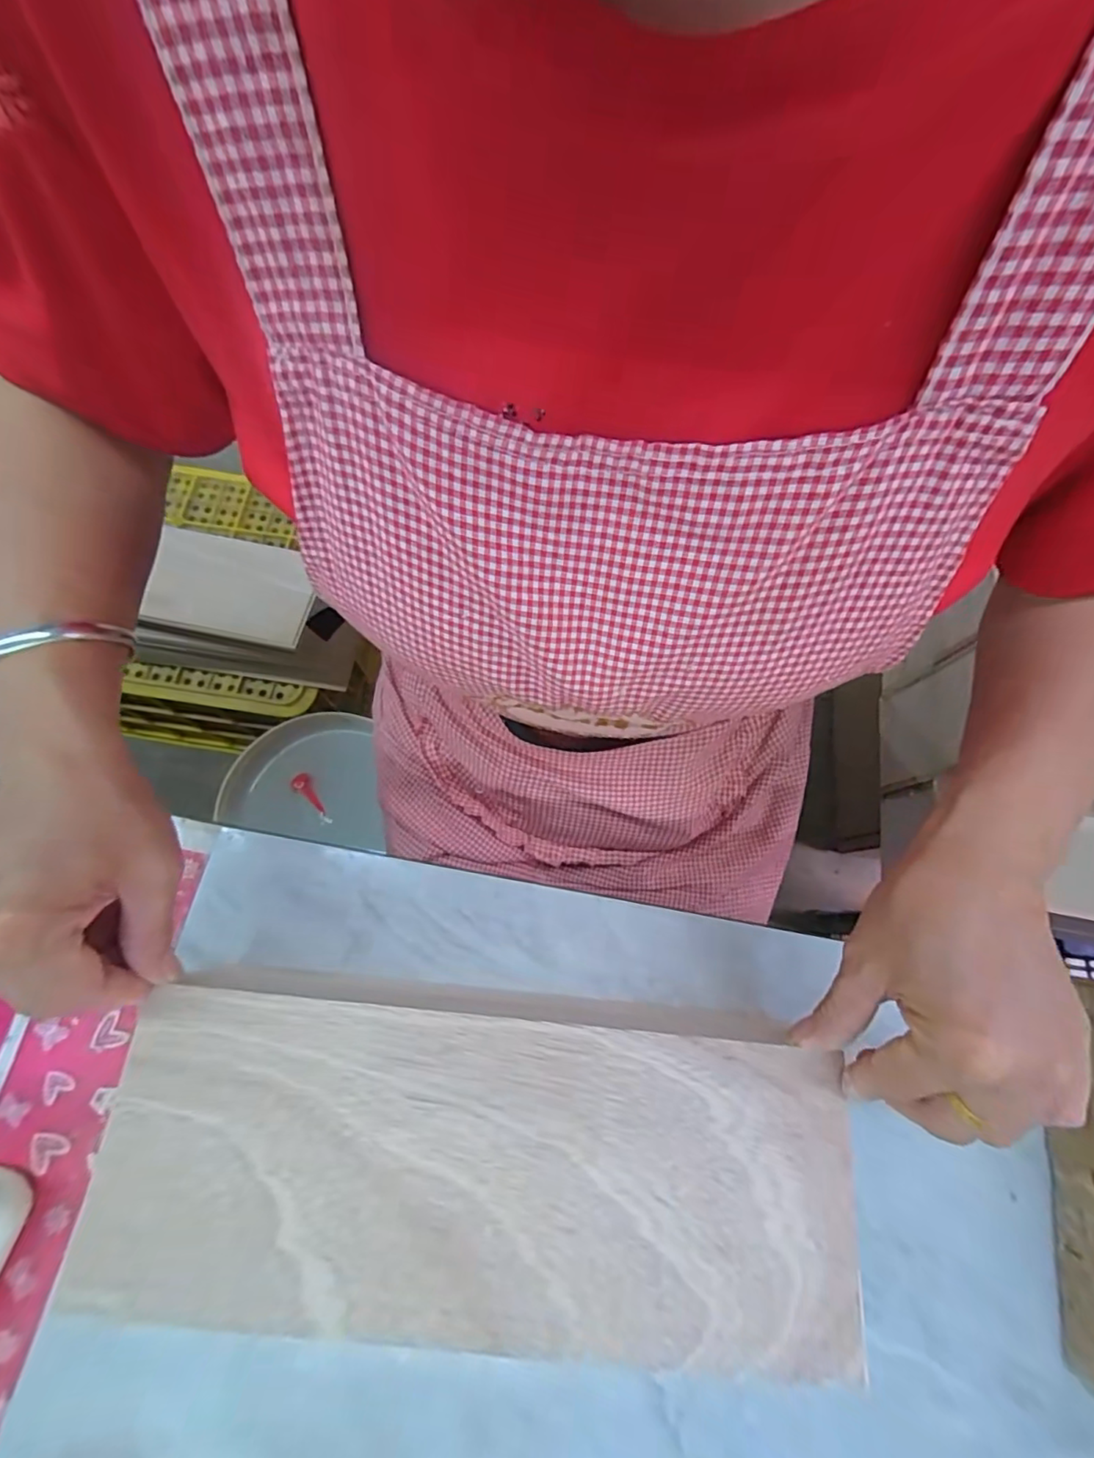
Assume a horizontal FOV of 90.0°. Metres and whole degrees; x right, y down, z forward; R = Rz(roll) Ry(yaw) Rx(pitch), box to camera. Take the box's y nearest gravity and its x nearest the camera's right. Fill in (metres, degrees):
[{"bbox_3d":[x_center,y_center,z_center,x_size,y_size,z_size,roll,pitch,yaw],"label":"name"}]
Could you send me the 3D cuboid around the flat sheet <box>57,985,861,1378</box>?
[{"bbox_3d":[-0.030,0.197,0.246,0.330,0.006,0.123,6,73,-1],"label":"flat sheet"}]

